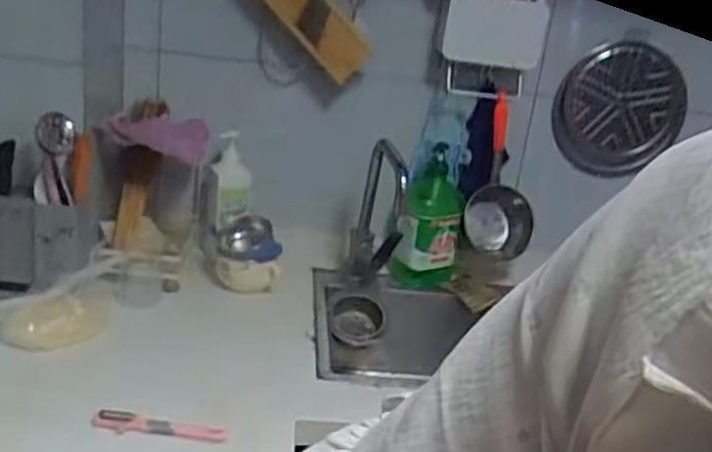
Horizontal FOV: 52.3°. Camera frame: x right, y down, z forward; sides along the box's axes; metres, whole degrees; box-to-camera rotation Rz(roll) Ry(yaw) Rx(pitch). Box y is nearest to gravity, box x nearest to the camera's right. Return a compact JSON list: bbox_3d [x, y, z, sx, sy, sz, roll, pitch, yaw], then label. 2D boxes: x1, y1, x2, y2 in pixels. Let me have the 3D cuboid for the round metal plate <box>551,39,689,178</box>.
[{"bbox_3d":[0.548,-0.248,1.528,0.279,0.248,0.059,-31,3,0],"label":"round metal plate"}]

